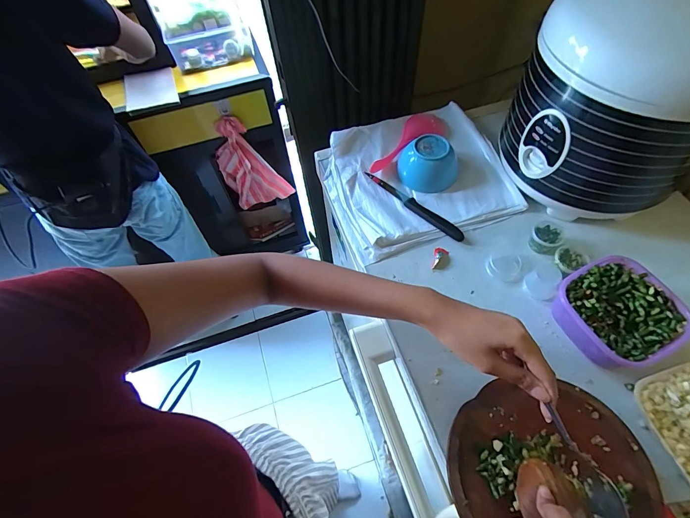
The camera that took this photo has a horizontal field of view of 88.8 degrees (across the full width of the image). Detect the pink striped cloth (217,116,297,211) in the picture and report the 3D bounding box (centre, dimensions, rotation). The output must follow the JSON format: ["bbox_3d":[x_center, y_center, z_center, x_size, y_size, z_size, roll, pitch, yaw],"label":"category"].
[{"bbox_3d":[-0.302,-0.302,1.150,0.199,0.346,0.052,-15,57,-7],"label":"pink striped cloth"}]

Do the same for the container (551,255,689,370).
[{"bbox_3d":[0.323,0.068,0.425,0.113,0.059,0.114,-23,58,-11],"label":"container"}]

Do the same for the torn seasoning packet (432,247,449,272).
[{"bbox_3d":[0.140,0.001,0.511,0.022,0.005,0.038,9,58,9],"label":"torn seasoning packet"}]

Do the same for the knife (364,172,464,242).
[{"bbox_3d":[0.109,-0.087,0.562,0.189,0.011,0.022,38,66,24],"label":"knife"}]

